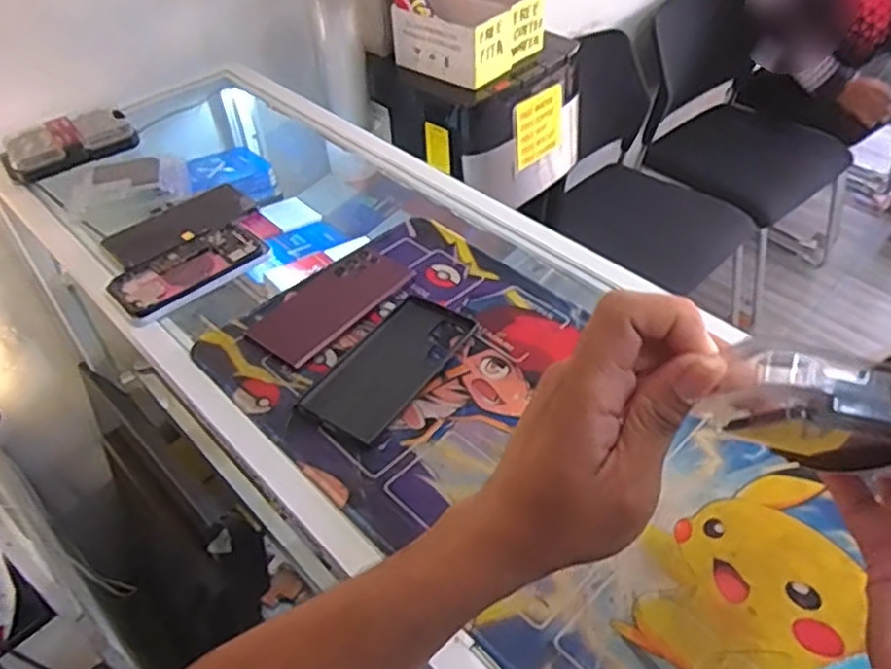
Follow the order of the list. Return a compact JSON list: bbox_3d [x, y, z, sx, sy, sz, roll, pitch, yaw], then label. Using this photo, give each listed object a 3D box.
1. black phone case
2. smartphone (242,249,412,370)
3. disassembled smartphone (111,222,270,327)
[{"bbox_3d":[-0.049,0.022,0.628,0.082,0.009,0.176,24,51,25],"label":"black phone case"},{"bbox_3d":[-0.109,-0.034,0.683,0.076,0.008,0.162,29,54,29],"label":"smartphone"},{"bbox_3d":[-0.271,-0.067,0.733,0.081,0.016,0.156,31,55,30],"label":"disassembled smartphone"}]

